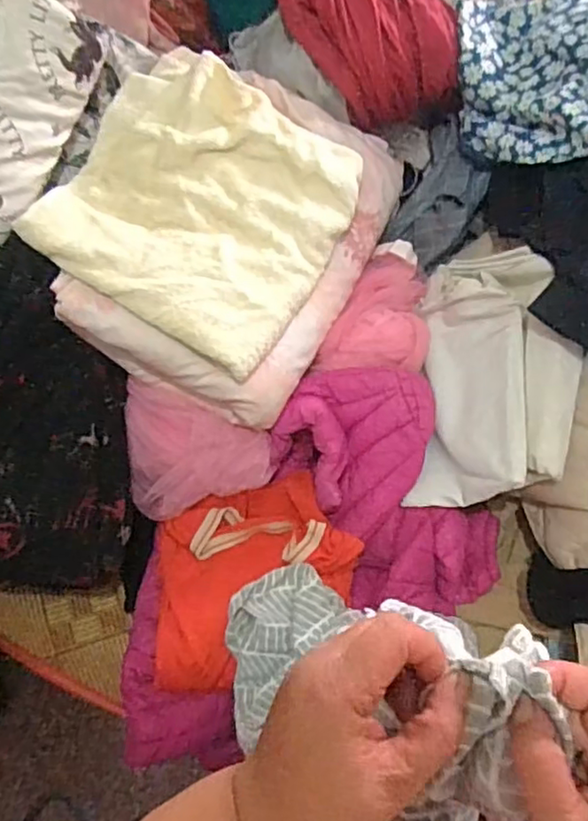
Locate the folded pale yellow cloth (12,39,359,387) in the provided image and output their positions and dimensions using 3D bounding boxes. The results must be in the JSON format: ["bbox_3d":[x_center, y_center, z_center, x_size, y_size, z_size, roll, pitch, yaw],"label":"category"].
[{"bbox_3d":[-0.113,-0.263,0.795,0.342,0.060,0.346,31,74,-1],"label":"folded pale yellow cloth"}]

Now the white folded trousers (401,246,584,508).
[{"bbox_3d":[0.226,-0.053,0.808,0.246,0.056,0.337,-14,72,43],"label":"white folded trousers"}]

